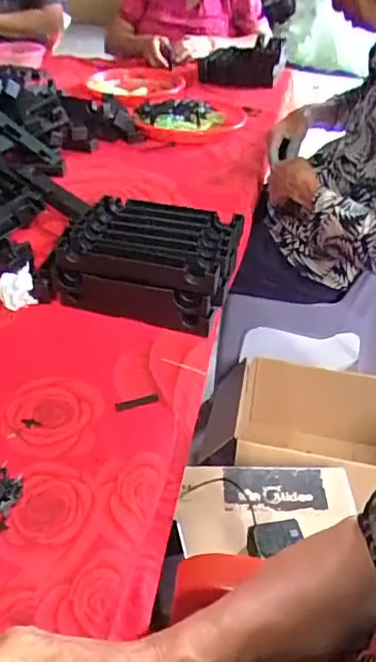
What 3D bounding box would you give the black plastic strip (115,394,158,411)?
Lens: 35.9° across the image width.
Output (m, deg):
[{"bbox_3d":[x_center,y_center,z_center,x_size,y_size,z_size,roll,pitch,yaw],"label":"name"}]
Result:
[{"bbox_3d":[-0.054,0.075,0.607,0.047,0.004,0.010,-12,52,-23],"label":"black plastic strip"}]

